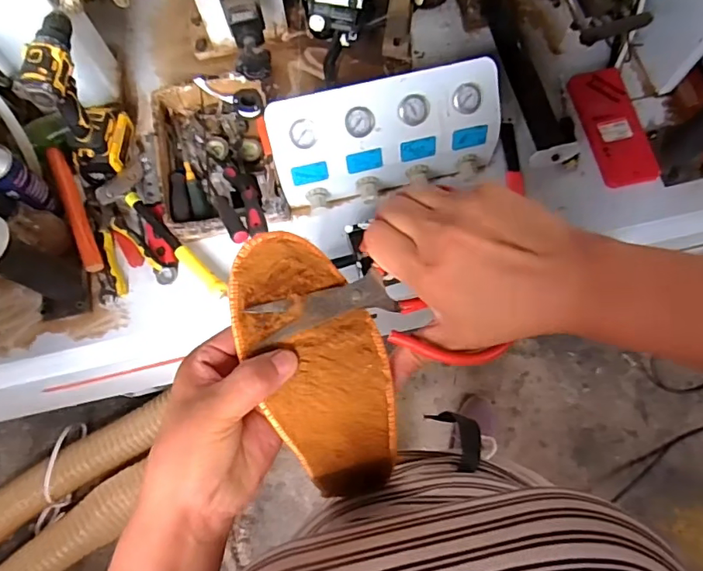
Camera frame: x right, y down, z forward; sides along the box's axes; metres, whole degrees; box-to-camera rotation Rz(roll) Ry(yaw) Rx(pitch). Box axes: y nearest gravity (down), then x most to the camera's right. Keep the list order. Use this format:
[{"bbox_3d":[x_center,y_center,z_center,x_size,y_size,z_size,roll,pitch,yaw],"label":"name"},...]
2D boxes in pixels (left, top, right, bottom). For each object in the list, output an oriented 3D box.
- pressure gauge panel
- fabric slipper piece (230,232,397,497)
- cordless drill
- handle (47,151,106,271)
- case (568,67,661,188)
[{"bbox_3d":[0.060,-0.243,0.847,0.372,0.194,0.039,-13,33,-2],"label":"pressure gauge panel"},{"bbox_3d":[-0.019,0.053,0.332,0.077,0.060,0.179,-23,96,-5],"label":"fabric slipper piece"},{"bbox_3d":[-0.470,-0.308,0.860,0.086,0.252,0.156,-4,73,0],"label":"cordless drill"},{"bbox_3d":[-0.498,-0.138,0.908,0.030,0.025,0.250,-23,73,-5],"label":"handle"},{"bbox_3d":[0.498,-0.303,0.963,0.114,0.019,0.243,-10,73,-1],"label":"case"}]

